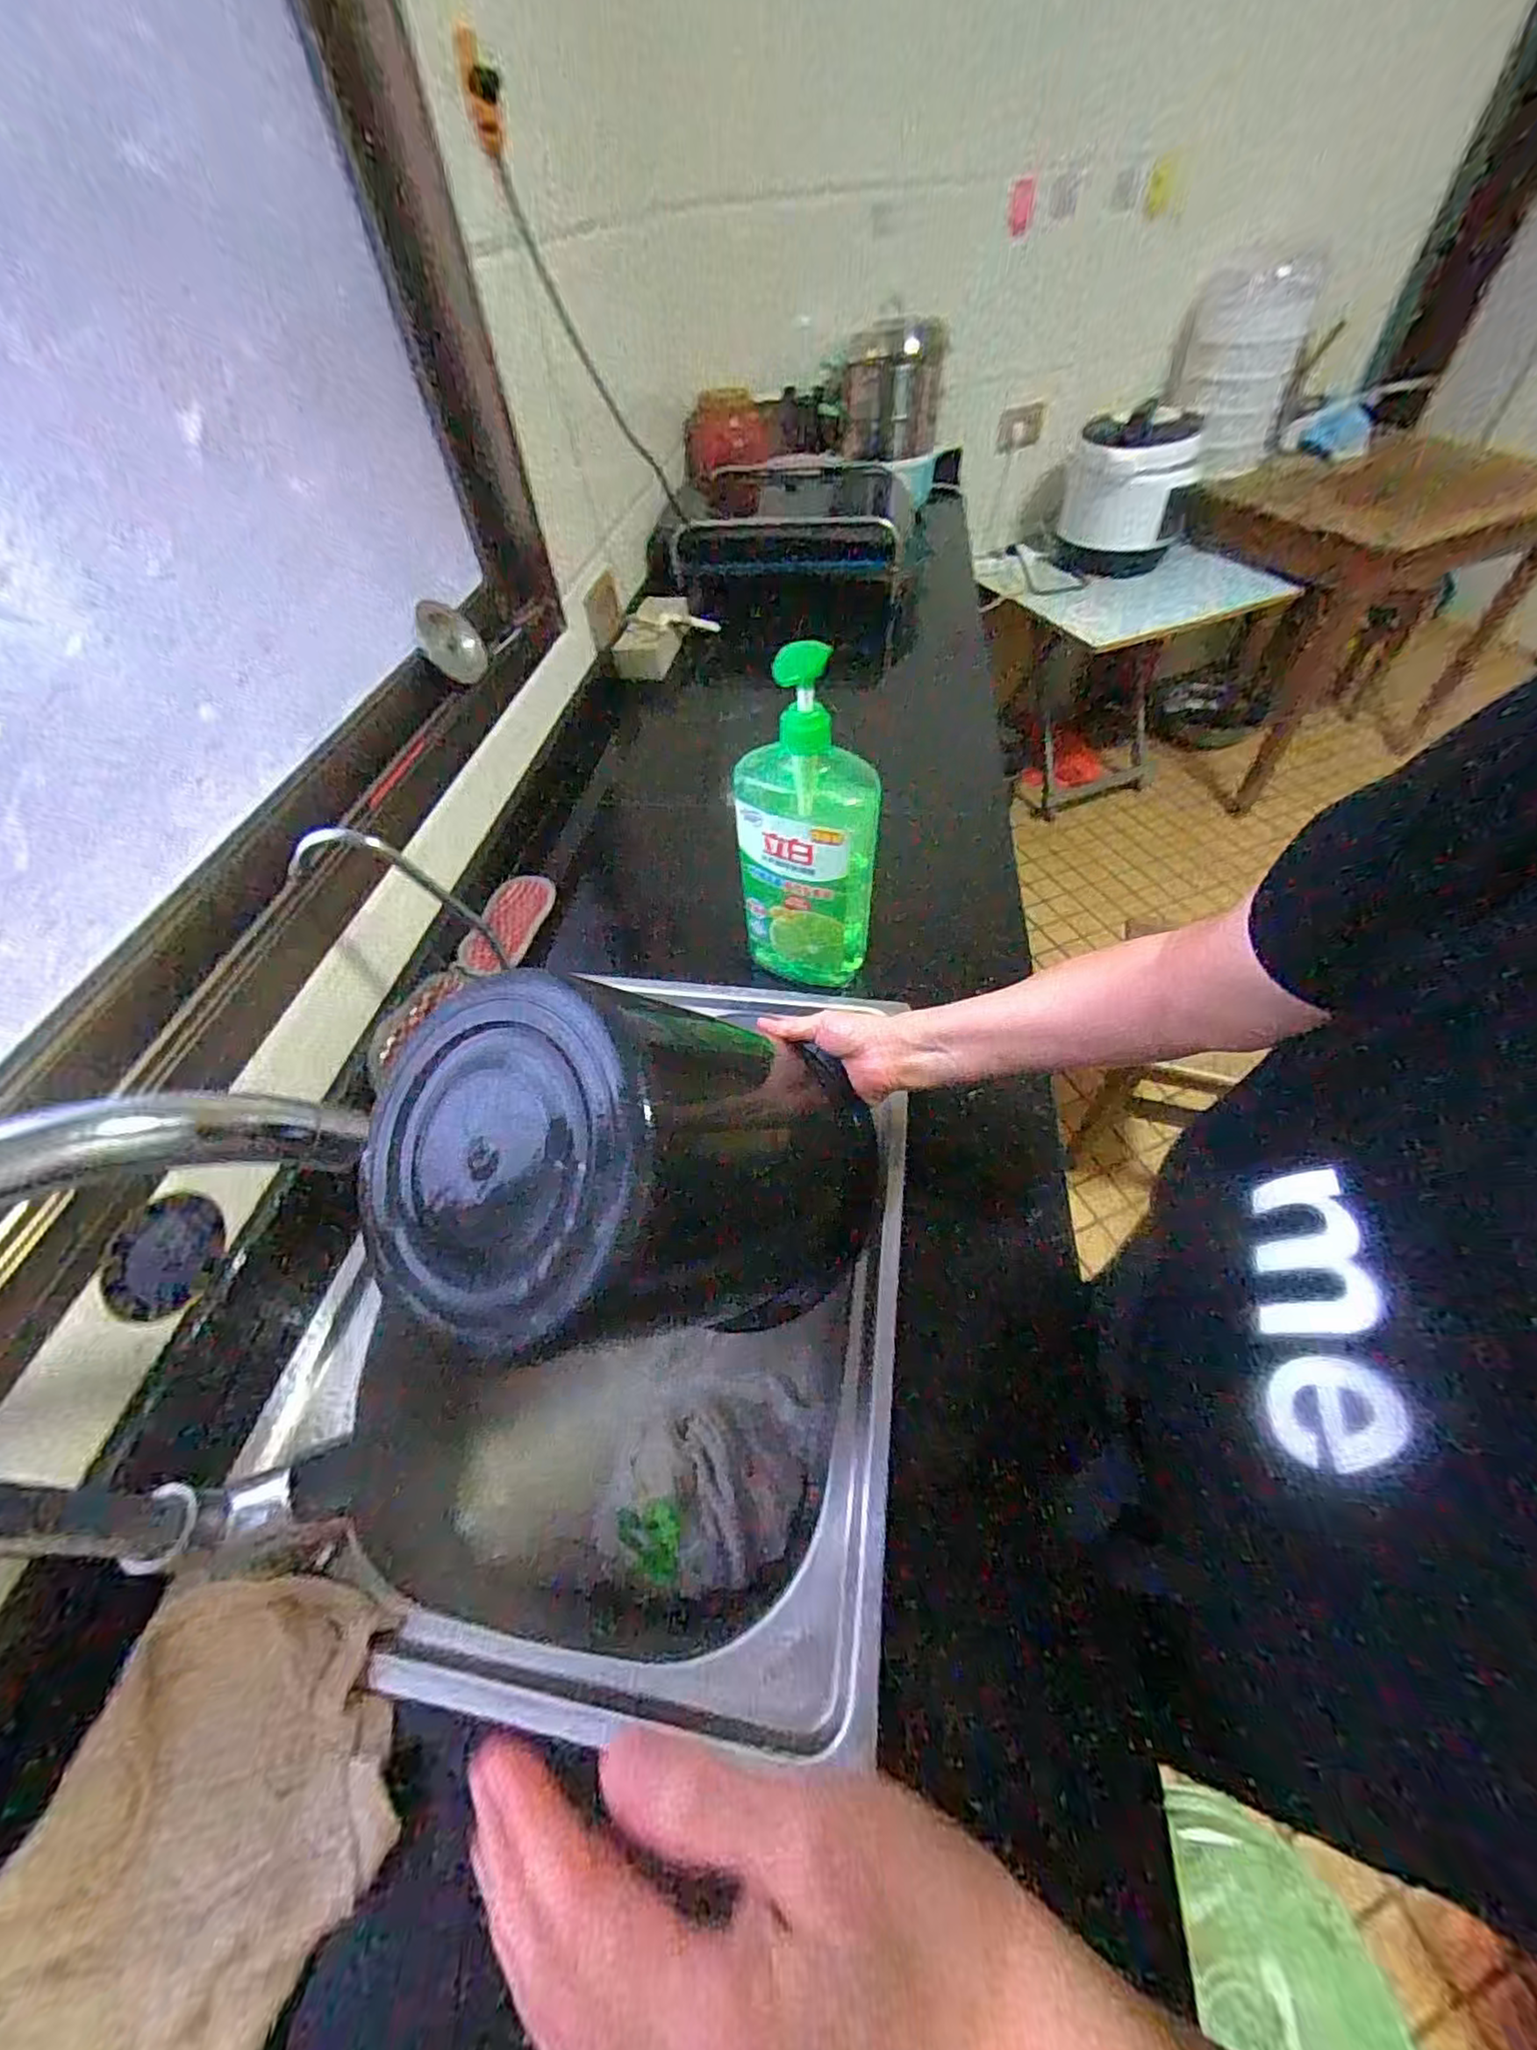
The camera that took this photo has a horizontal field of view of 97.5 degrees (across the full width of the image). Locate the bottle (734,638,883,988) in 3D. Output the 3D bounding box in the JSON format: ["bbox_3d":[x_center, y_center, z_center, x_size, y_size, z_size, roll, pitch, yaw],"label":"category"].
[{"bbox_3d":[0.035,-0.156,0.568,0.117,0.307,0.075,17,54,14],"label":"bottle"}]

